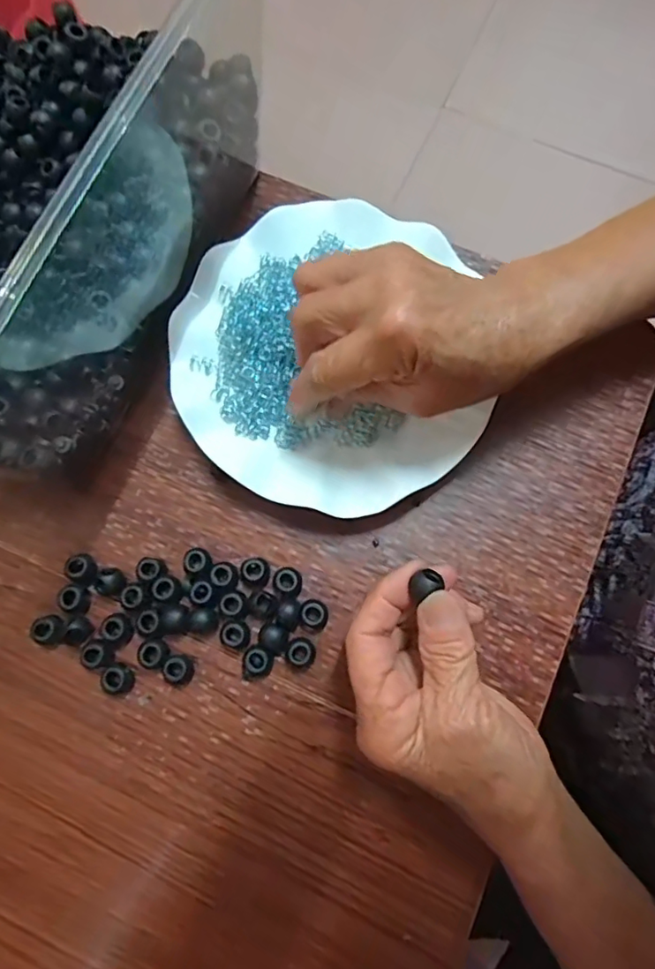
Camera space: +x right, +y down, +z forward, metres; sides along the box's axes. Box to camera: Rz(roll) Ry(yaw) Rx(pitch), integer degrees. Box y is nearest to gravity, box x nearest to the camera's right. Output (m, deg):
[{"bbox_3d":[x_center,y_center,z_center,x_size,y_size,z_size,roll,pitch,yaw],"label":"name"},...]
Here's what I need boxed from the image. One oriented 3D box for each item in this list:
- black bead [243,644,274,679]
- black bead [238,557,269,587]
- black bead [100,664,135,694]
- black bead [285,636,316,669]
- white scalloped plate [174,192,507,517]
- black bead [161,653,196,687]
[{"bbox_3d":[-0.036,0.092,0.281,0.015,0.009,0.016,0,75,0],"label":"black bead"},{"bbox_3d":[-0.039,0.047,0.291,0.016,0.007,0.015,25,77,6],"label":"black bead"},{"bbox_3d":[-0.108,0.101,0.277,0.013,0.010,0.014,0,75,0],"label":"black bead"},{"bbox_3d":[-0.014,0.088,0.281,0.016,0.010,0.015,0,75,0],"label":"black bead"},{"bbox_3d":[0.000,-0.074,0.311,0.171,0.019,0.184,0,75,0],"label":"white scalloped plate"},{"bbox_3d":[-0.077,0.096,0.279,0.015,0.010,0.014,0,75,0],"label":"black bead"}]

